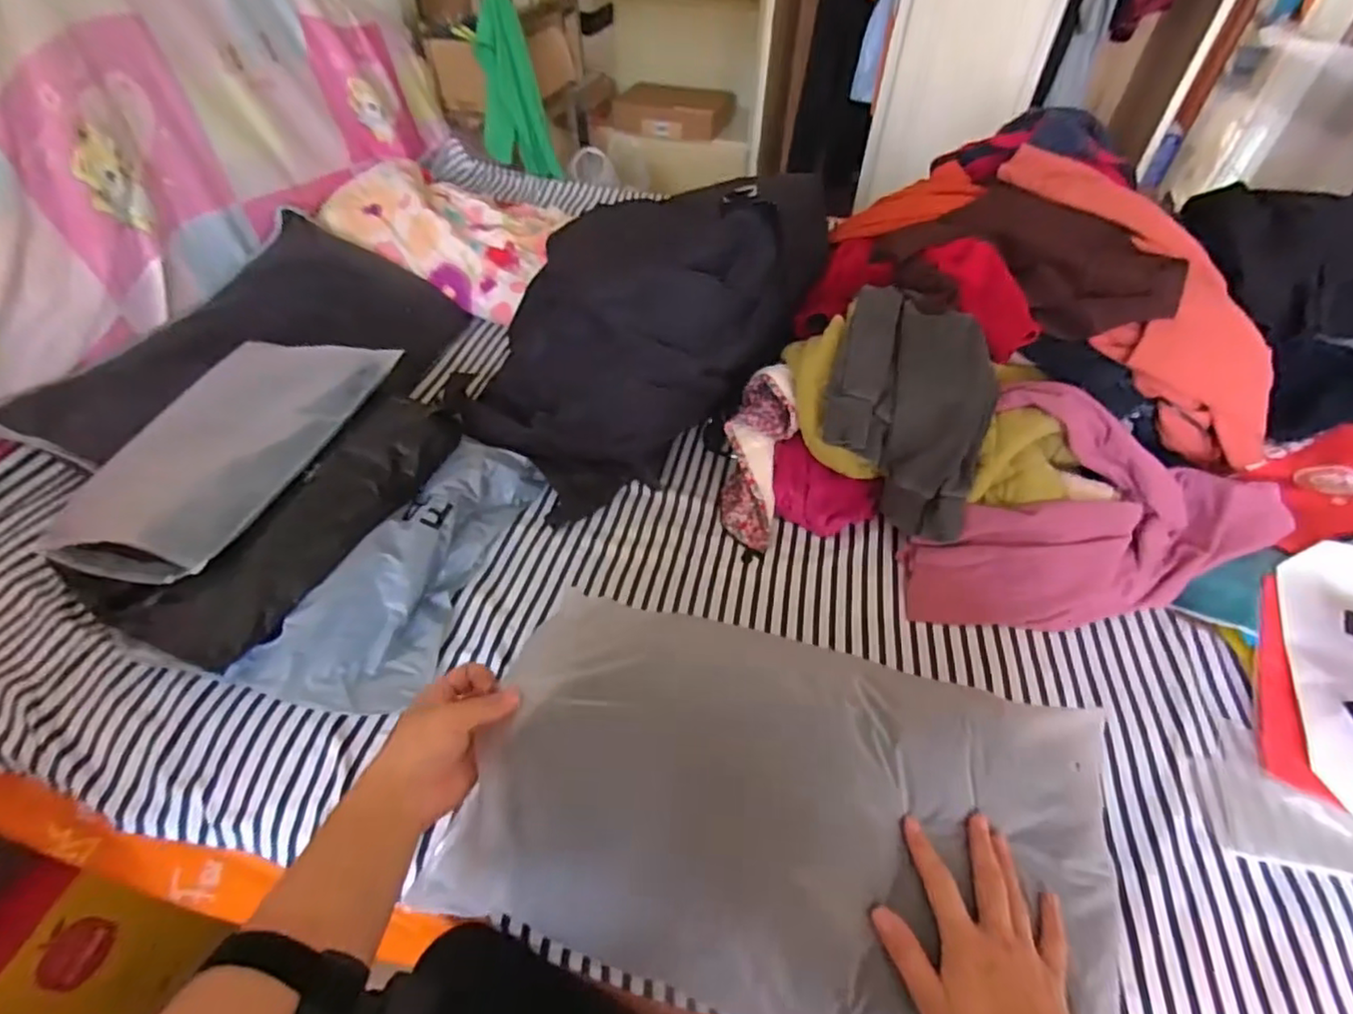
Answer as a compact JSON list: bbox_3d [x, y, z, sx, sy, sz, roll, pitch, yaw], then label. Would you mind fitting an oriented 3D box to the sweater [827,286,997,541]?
[{"bbox_3d":[0.297,-0.123,0.853,0.192,0.202,0.272,12,48,9],"label":"sweater"}]

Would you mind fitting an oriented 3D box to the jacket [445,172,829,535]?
[{"bbox_3d":[-0.053,-0.280,0.945,0.372,0.297,0.537,21,50,17],"label":"jacket"}]

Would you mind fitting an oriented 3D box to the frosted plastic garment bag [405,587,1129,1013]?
[{"bbox_3d":[0.100,0.246,0.511,0.527,0.088,0.283,12,55,8],"label":"frosted plastic garment bag"}]

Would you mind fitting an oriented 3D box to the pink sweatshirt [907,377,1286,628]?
[{"bbox_3d":[0.531,0.011,0.775,0.461,0.207,0.209,3,47,3],"label":"pink sweatshirt"}]

